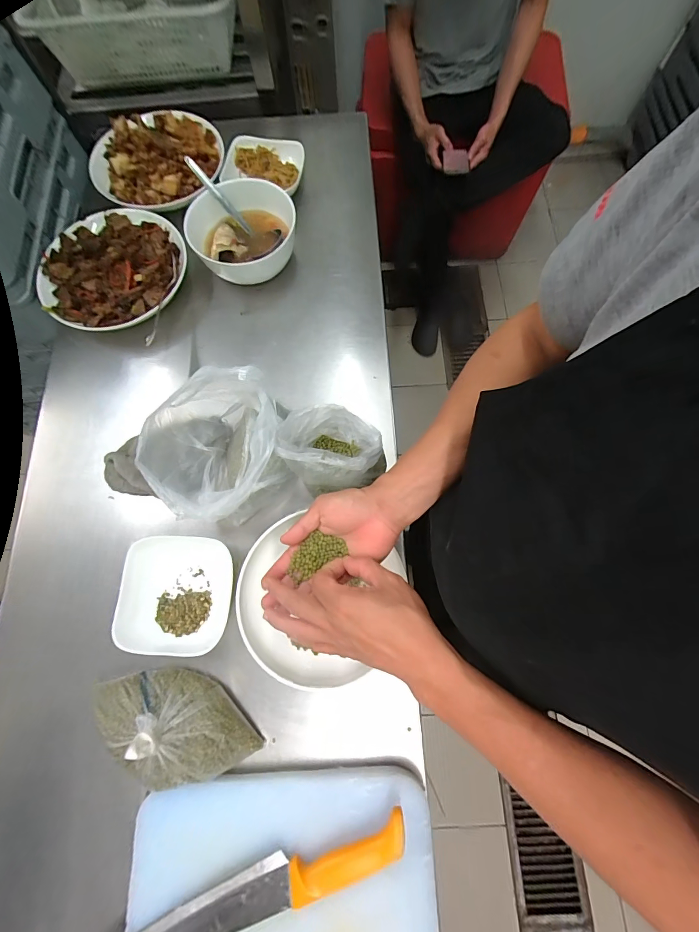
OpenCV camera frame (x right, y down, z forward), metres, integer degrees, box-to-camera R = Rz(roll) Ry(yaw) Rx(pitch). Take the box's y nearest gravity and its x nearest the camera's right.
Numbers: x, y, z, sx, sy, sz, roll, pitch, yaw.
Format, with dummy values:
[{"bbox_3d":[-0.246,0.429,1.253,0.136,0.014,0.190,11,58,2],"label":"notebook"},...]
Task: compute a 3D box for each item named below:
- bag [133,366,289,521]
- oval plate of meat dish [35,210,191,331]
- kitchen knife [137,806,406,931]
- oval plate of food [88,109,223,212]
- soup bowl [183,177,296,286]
[{"bbox_3d":[-0.187,-0.020,0.521,0.183,0.104,0.191,-10,74,-1],"label":"bag"},{"bbox_3d":[-0.411,-0.342,0.641,0.237,0.050,0.249,21,75,8],"label":"oval plate of meat dish"},{"bbox_3d":[-0.105,0.471,0.395,0.357,0.025,0.045,-23,74,-5],"label":"kitchen knife"},{"bbox_3d":[-0.371,-0.586,0.682,0.247,0.048,0.237,-10,74,-1],"label":"oval plate of food"},{"bbox_3d":[-0.187,-0.413,0.644,0.182,0.077,0.179,0,74,2],"label":"soup bowl"}]

